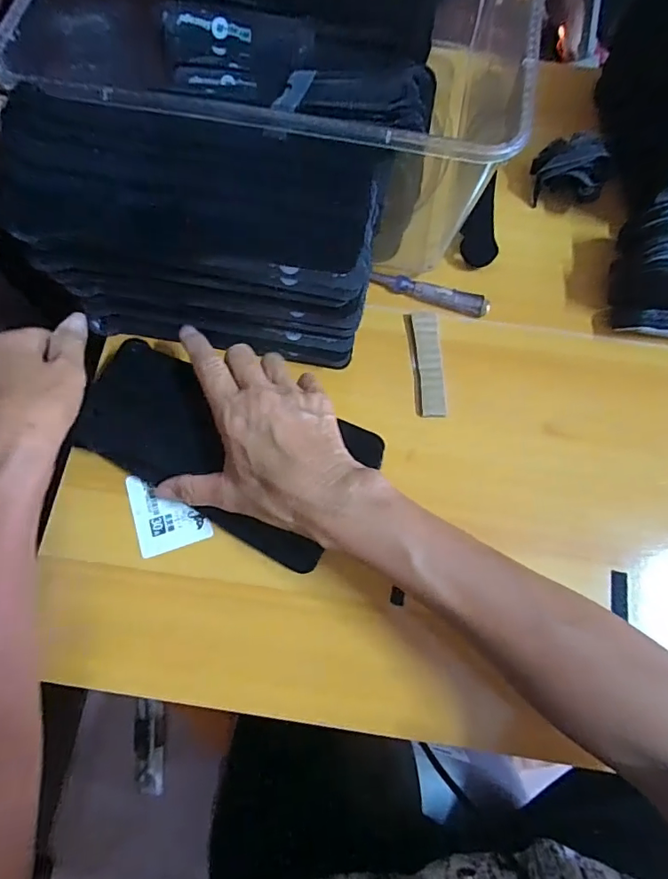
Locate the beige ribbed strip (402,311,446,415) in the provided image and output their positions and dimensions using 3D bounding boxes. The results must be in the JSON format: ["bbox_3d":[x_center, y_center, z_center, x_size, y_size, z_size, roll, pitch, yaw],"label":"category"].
[{"bbox_3d":[0.071,-0.058,0.376,0.023,0.006,0.086,-3,73,-2],"label":"beige ribbed strip"}]

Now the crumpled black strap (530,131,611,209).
[{"bbox_3d":[0.195,-0.225,0.407,0.052,0.054,0.033,3,73,0],"label":"crumpled black strap"}]

